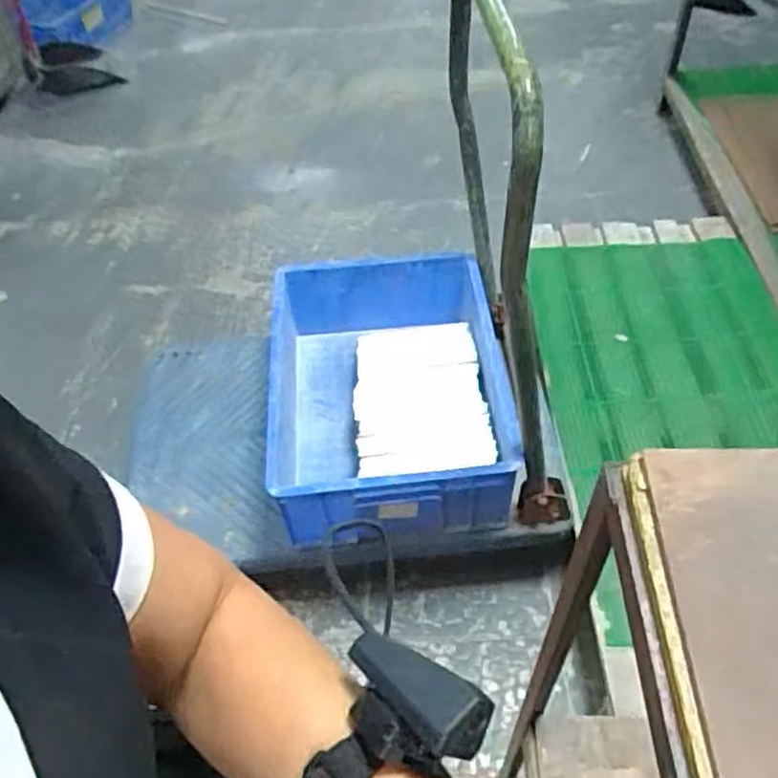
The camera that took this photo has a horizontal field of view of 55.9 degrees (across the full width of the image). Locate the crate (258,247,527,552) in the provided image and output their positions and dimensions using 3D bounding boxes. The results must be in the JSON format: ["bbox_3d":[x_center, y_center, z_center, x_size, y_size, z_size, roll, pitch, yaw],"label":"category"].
[{"bbox_3d":[0.001,-0.004,1.213,0.365,0.170,0.500,-4,49,0],"label":"crate"}]

